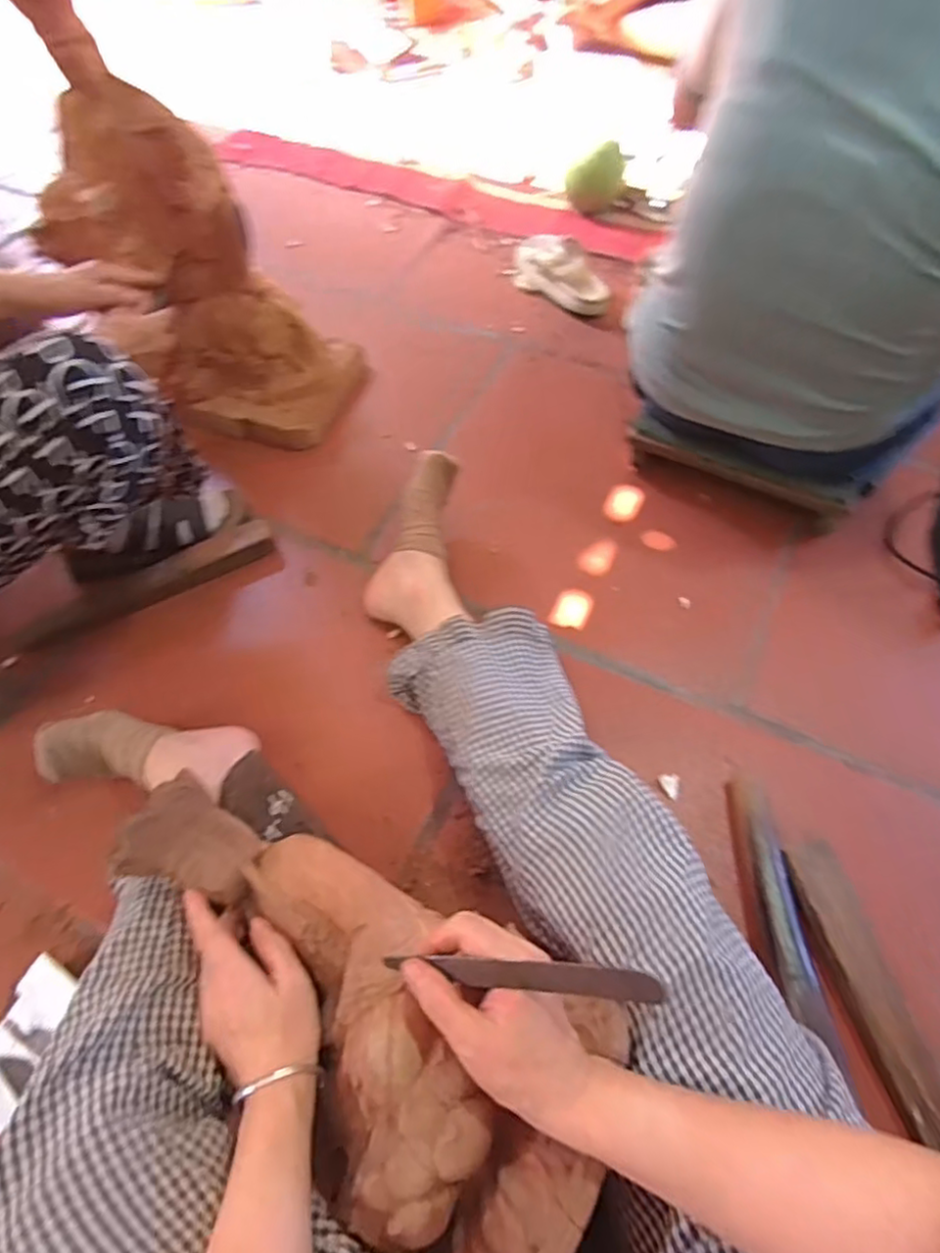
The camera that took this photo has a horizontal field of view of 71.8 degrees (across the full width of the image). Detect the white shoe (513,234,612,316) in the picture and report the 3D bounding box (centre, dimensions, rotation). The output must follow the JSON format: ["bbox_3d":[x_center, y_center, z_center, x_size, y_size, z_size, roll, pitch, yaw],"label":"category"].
[{"bbox_3d":[0.175,-0.639,1.176,0.110,0.068,0.225,-40,68,-19],"label":"white shoe"}]

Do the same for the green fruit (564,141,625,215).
[{"bbox_3d":[0.241,-0.882,1.287,0.107,0.095,0.093,20,63,11],"label":"green fruit"}]

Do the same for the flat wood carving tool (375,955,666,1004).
[{"bbox_3d":[0.024,0.197,0.370,0.168,0.009,0.014,-10,57,29],"label":"flat wood carving tool"}]

